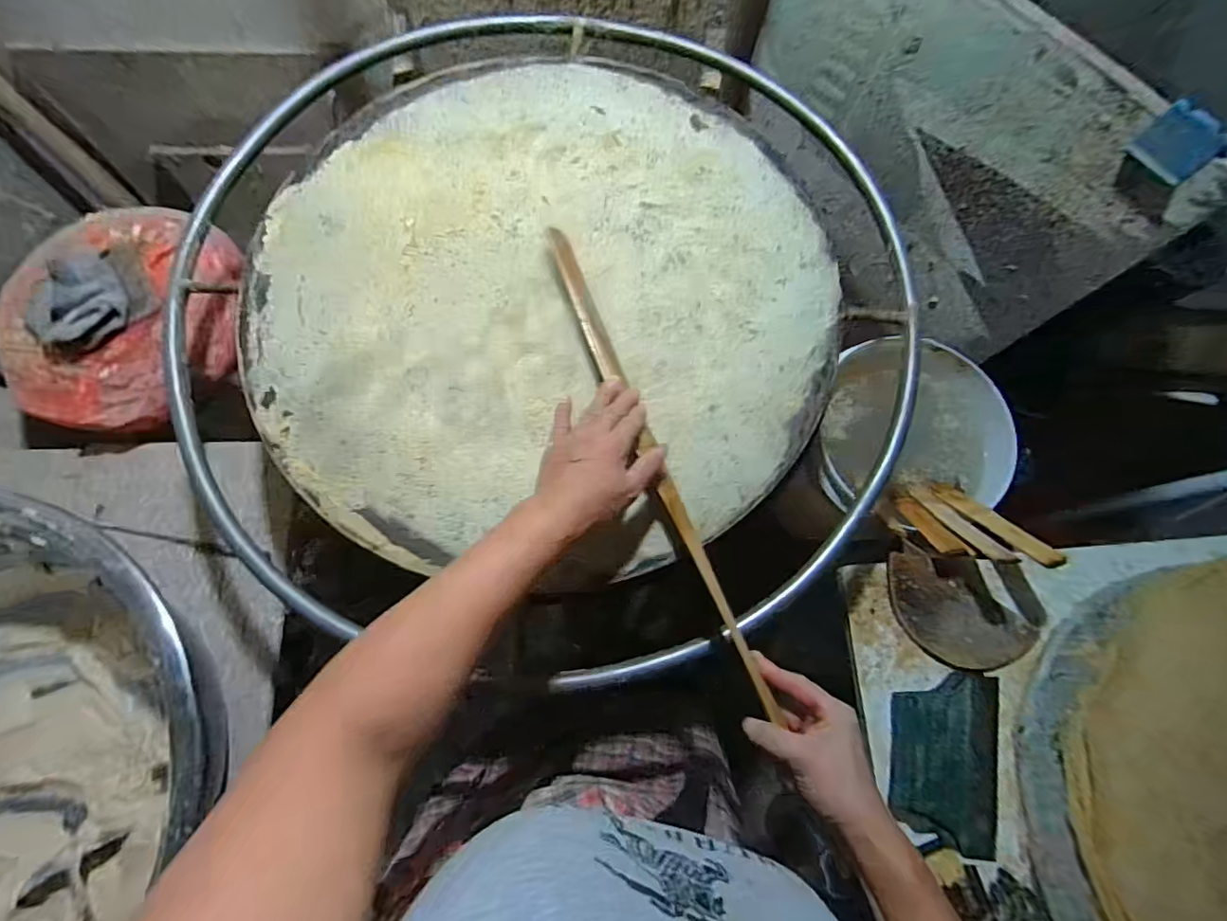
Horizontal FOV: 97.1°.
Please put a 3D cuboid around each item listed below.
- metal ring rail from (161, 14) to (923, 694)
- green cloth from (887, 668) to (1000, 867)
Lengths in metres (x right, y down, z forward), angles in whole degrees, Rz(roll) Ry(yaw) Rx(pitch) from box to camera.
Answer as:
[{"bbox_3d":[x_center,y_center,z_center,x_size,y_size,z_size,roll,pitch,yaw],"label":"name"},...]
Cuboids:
[{"bbox_3d":[-0.081,-0.192,0.627,0.845,0.058,0.810,16,74,4],"label":"metal ring rail"},{"bbox_3d":[0.395,0.351,0.639,0.139,0.022,0.193,13,78,-8],"label":"green cloth"}]

